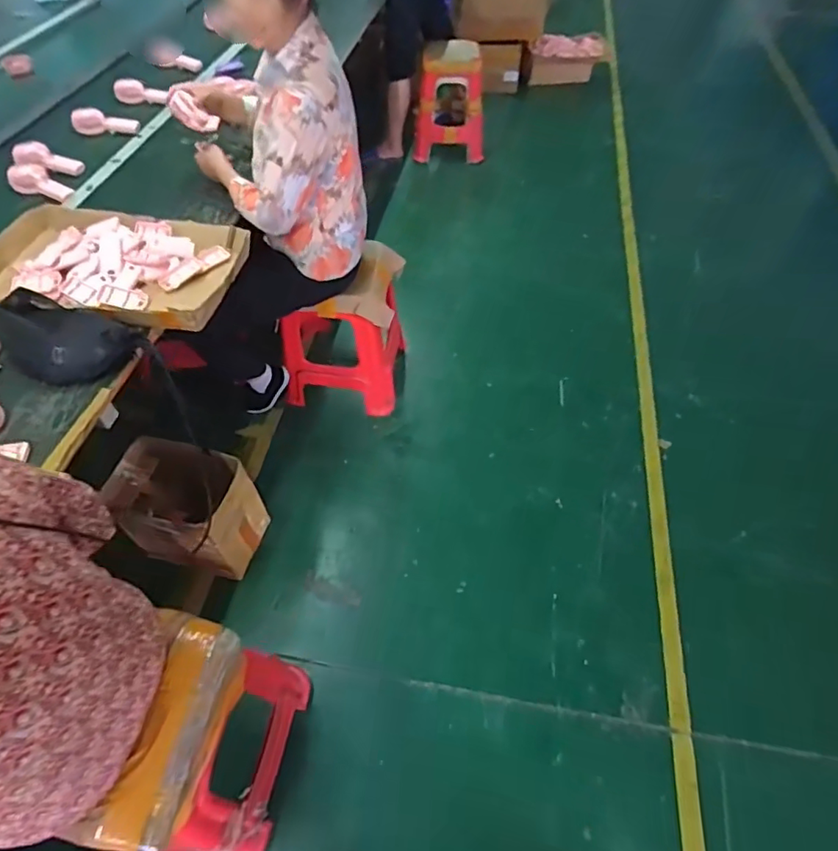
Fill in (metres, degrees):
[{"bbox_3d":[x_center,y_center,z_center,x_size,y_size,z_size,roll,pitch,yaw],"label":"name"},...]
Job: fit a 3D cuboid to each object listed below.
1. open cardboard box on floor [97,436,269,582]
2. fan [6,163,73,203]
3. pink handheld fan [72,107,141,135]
[{"bbox_3d":[-0.626,0.231,1.456,0.343,0.326,0.267,17,59,7],"label":"open cardboard box on floor"},{"bbox_3d":[-0.950,-0.611,1.357,0.169,0.044,0.084,23,59,-4],"label":"fan"},{"bbox_3d":[-0.886,-0.854,1.511,0.192,0.054,0.055,2,58,-3],"label":"pink handheld fan"}]

